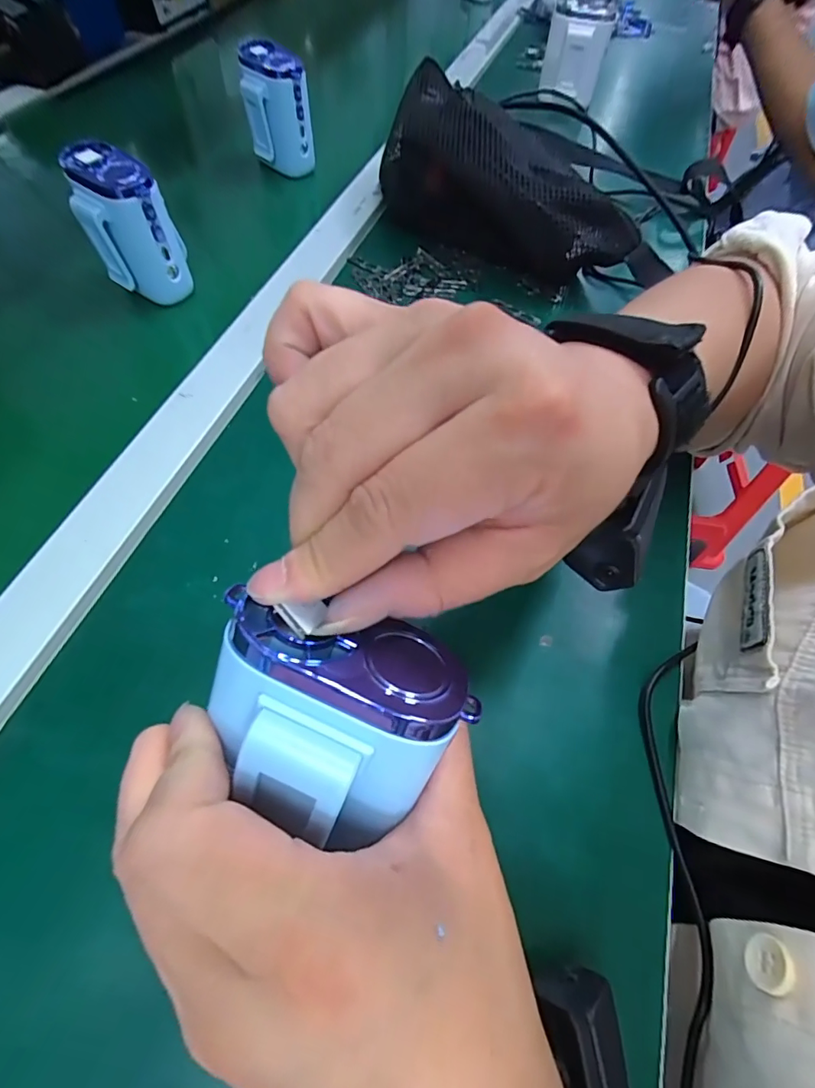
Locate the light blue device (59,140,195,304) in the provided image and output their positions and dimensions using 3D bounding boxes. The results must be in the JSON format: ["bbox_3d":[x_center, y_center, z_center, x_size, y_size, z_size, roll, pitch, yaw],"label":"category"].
[{"bbox_3d":[-0.200,-0.227,0.340,0.056,0.082,0.056,-27,65,-16],"label":"light blue device"}]

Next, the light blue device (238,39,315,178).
[{"bbox_3d":[-0.125,-0.415,0.451,0.056,0.081,0.060,-12,63,-10],"label":"light blue device"}]

